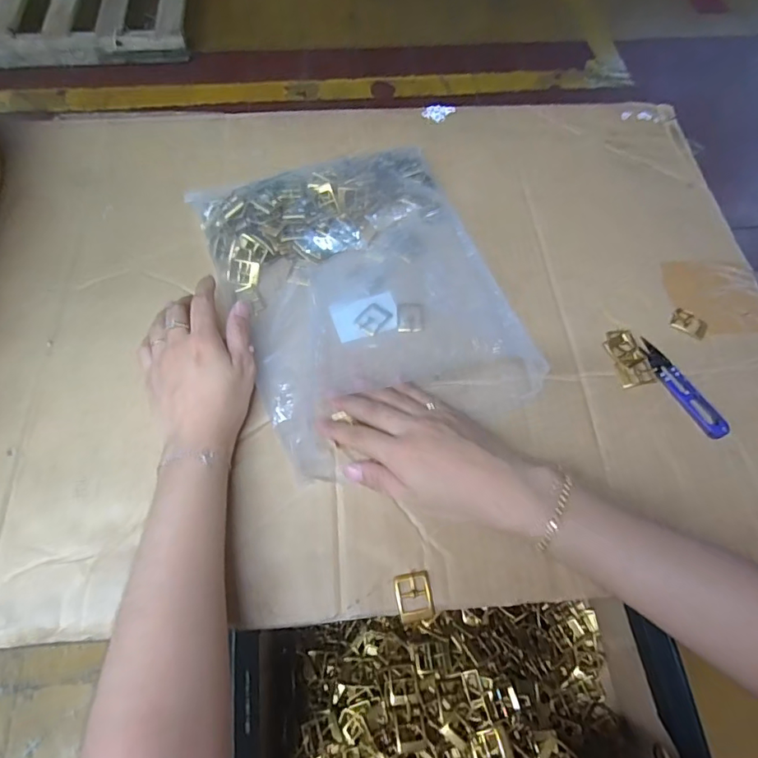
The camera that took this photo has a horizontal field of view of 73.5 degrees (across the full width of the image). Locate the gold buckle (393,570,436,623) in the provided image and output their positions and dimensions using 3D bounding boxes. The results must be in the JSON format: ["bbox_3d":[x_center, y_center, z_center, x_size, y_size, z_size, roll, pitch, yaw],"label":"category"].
[{"bbox_3d":[0.025,0.151,0.353,0.026,0.004,0.031,-10,63,-7],"label":"gold buckle"}]

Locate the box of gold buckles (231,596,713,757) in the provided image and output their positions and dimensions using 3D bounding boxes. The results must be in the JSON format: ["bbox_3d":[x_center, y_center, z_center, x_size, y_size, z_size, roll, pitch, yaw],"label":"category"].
[{"bbox_3d":[0.068,0.297,0.421,0.345,0.102,0.196,-6,62,-5],"label":"box of gold buckles"}]

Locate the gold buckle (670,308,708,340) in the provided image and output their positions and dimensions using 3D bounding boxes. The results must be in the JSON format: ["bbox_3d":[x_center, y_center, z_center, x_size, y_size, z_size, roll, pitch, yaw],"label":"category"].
[{"bbox_3d":[0.284,-0.051,0.463,0.032,0.005,0.023,36,67,16],"label":"gold buckle"}]

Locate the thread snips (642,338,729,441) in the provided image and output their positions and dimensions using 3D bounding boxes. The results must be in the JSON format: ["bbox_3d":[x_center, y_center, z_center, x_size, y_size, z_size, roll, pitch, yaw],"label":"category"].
[{"bbox_3d":[0.256,0.006,0.431,0.021,0.006,0.100,-22,65,-13],"label":"thread snips"}]

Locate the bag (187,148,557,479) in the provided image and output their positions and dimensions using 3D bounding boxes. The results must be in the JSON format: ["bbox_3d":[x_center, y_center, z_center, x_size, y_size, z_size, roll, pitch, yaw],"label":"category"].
[{"bbox_3d":[-0.016,-0.084,0.453,0.223,0.040,0.293,-19,64,-12],"label":"bag"}]

